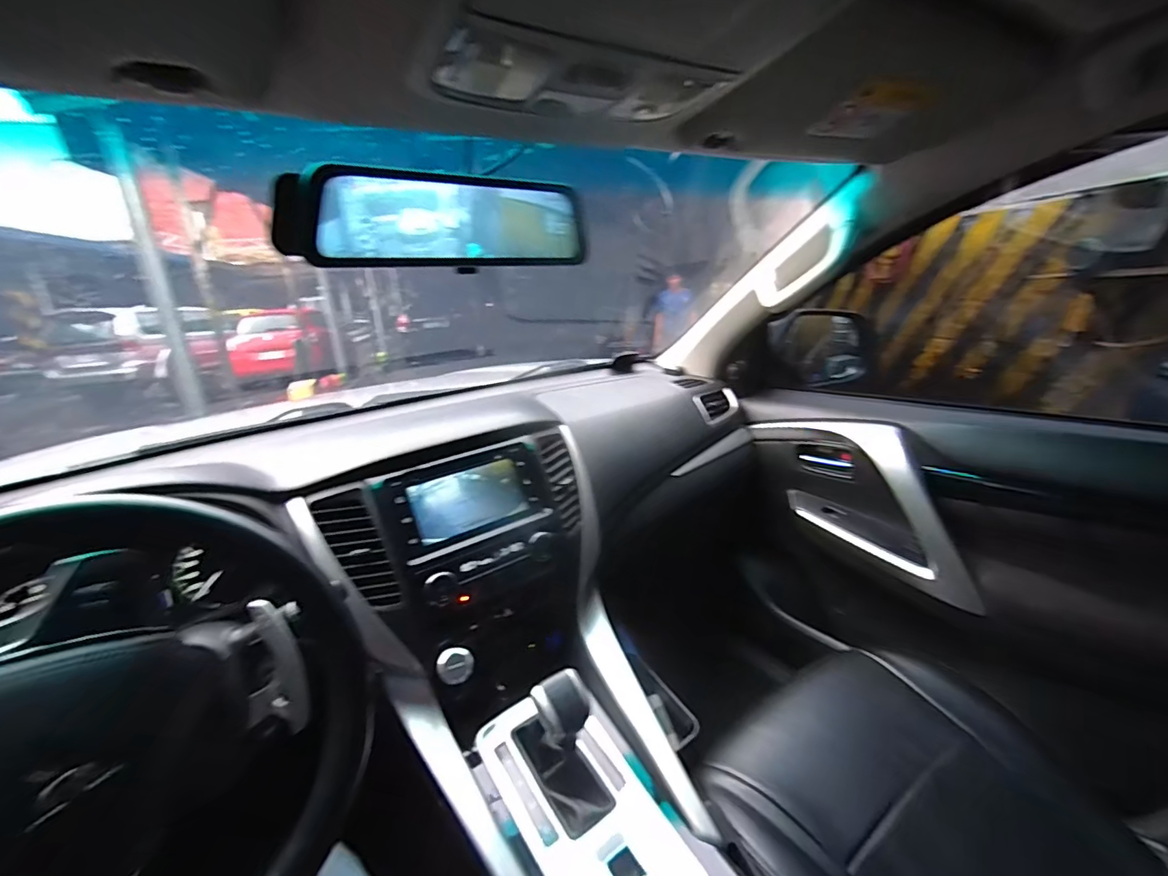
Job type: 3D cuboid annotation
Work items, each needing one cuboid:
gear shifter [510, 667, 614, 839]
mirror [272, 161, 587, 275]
[{"bbox_3d":[-0.030,0.363,0.605,0.071,0.142,0.141,-16,20,-29],"label":"gear shifter"},{"bbox_3d":[-0.119,-0.190,0.438,0.272,0.075,0.034,-16,20,-30],"label":"mirror"}]

